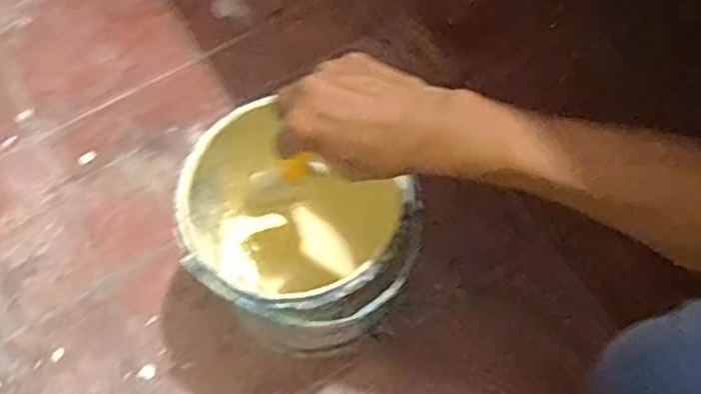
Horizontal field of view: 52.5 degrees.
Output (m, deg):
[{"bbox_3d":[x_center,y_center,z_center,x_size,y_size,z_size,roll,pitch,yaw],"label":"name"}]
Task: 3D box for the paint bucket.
[{"bbox_3d":[-0.048,0.043,0.637,0.166,0.193,0.177,-1,66,1],"label":"paint bucket"}]

